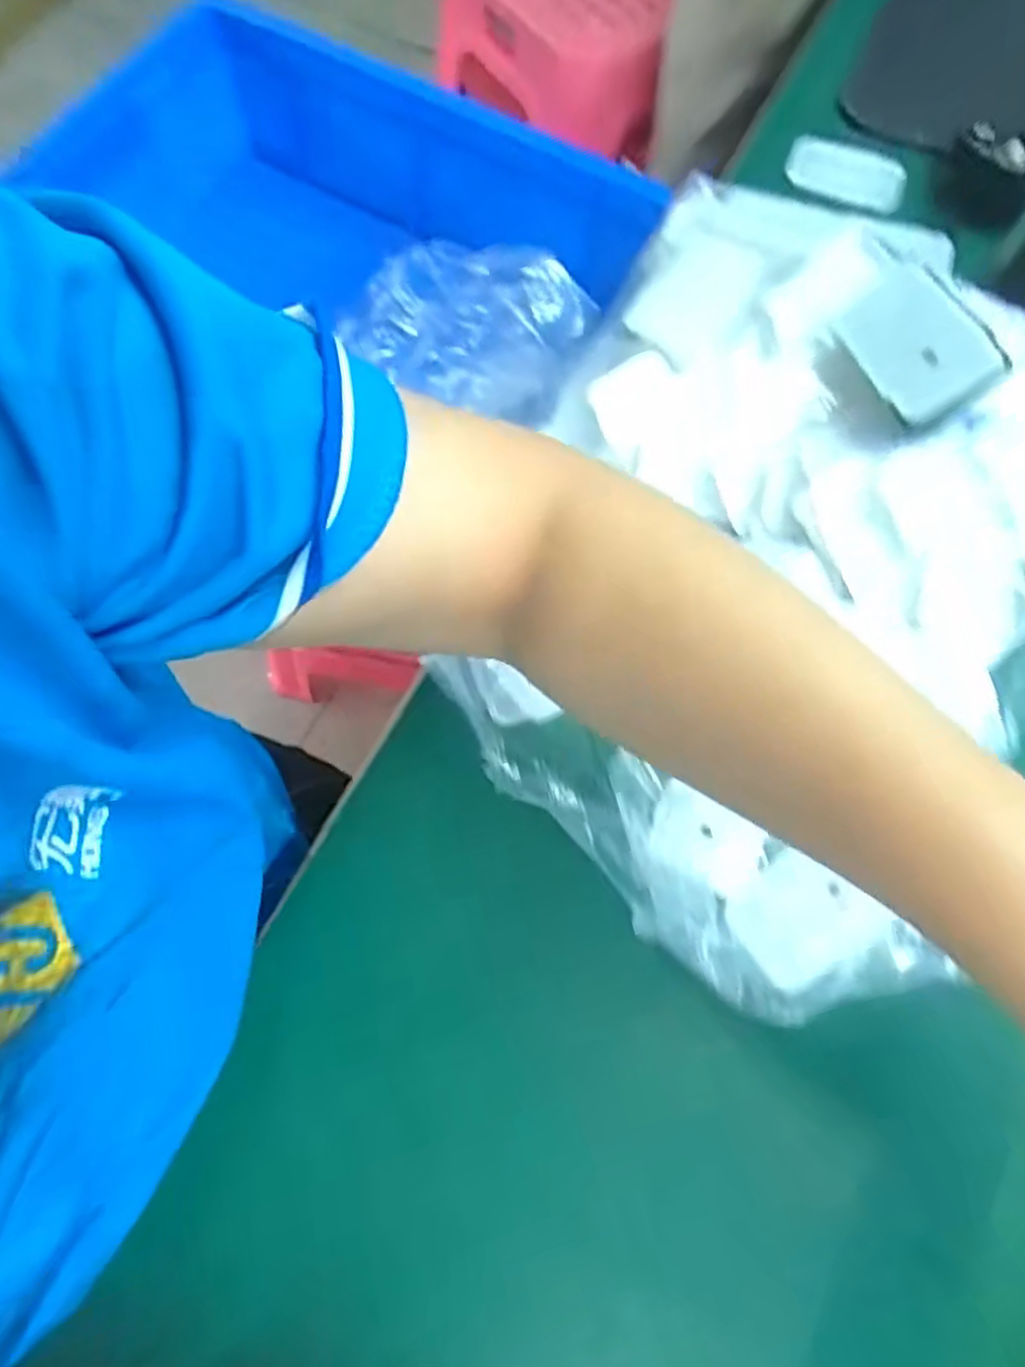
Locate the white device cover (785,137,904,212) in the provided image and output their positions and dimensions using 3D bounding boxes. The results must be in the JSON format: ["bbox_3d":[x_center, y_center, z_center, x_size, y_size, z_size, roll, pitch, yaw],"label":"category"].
[{"bbox_3d":[0.210,-0.321,0.465,0.074,0.008,0.046,24,71,6],"label":"white device cover"}]

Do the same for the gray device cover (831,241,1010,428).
[{"bbox_3d":[0.176,-0.155,0.328,0.043,0.009,0.077,-36,70,22],"label":"gray device cover"}]

